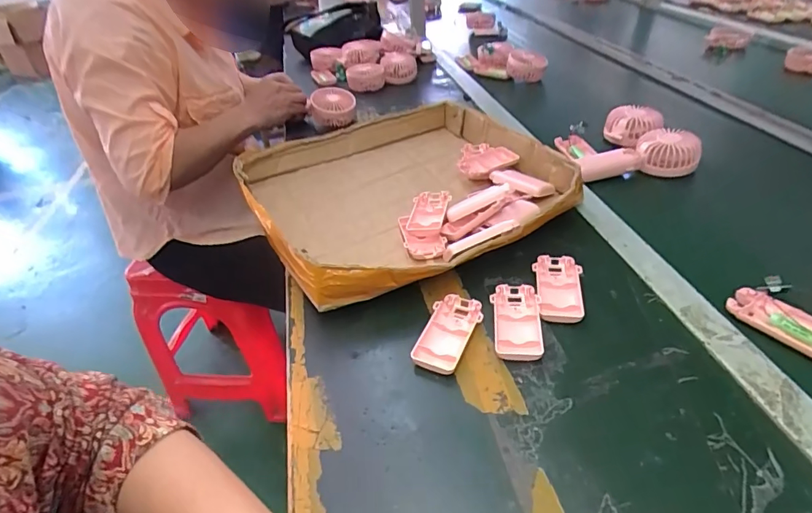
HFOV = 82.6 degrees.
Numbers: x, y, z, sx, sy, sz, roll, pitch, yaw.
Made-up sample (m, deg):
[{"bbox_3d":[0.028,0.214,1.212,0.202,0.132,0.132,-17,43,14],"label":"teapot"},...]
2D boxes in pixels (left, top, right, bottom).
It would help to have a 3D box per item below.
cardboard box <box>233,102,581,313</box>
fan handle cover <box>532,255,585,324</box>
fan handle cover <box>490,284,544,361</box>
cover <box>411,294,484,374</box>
[{"bbox_3d":[0.000,-0.107,0.667,0.419,0.064,0.397,-25,42,-23],"label":"cardboard box"},{"bbox_3d":[0.166,0.034,0.506,0.051,0.014,0.094,6,40,13],"label":"fan handle cover"},{"bbox_3d":[0.114,0.066,0.473,0.048,0.017,0.095,-1,39,6],"label":"fan handle cover"},{"bbox_3d":[0.044,0.078,0.468,0.049,0.018,0.090,10,41,19],"label":"cover"}]

